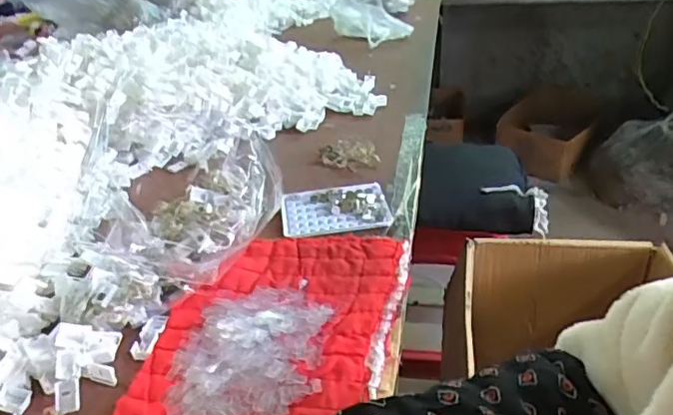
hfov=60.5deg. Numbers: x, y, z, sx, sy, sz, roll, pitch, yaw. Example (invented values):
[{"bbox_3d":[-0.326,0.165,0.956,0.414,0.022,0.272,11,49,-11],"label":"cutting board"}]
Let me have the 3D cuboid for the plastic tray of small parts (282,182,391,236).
[{"bbox_3d":[-0.003,0.001,0.717,0.129,0.013,0.087,-5,33,-1],"label":"plastic tray of small parts"}]

